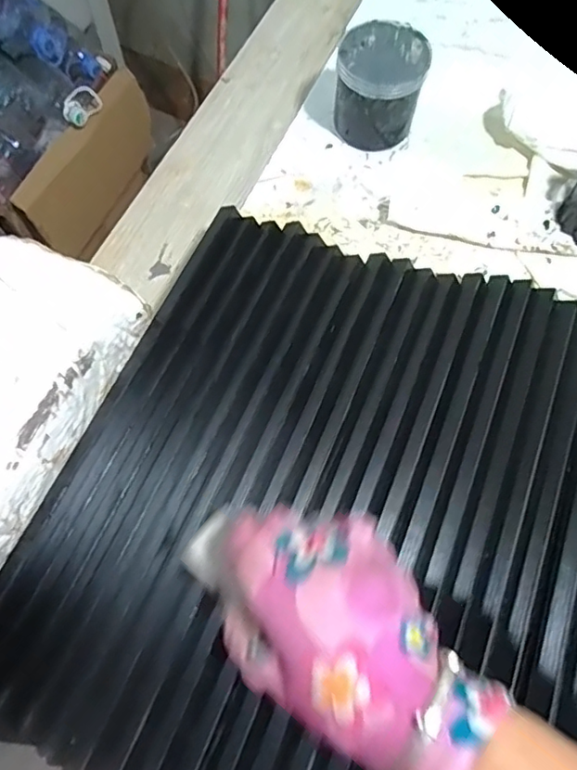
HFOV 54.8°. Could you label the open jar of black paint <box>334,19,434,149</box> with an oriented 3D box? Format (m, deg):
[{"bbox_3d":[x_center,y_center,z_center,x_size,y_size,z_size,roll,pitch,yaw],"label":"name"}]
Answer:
[{"bbox_3d":[0.084,-0.275,0.519,0.076,0.080,0.076,12,68,6],"label":"open jar of black paint"}]

